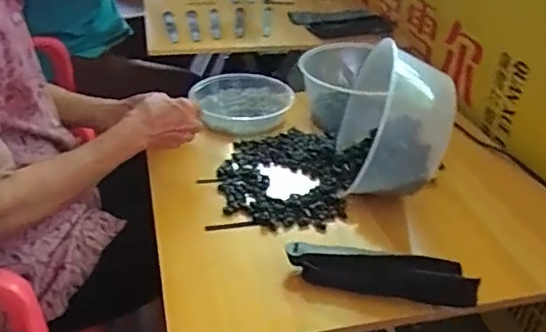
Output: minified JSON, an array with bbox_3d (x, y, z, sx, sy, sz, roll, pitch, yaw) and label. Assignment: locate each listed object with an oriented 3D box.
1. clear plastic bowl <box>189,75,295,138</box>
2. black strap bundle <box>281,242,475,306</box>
[{"bbox_3d":[-0.045,-0.122,1.048,0.198,0.043,0.193,1,33,-1],"label":"clear plastic bowl"},{"bbox_3d":[0.123,0.126,0.655,0.213,0.055,0.031,10,34,12],"label":"black strap bundle"}]

